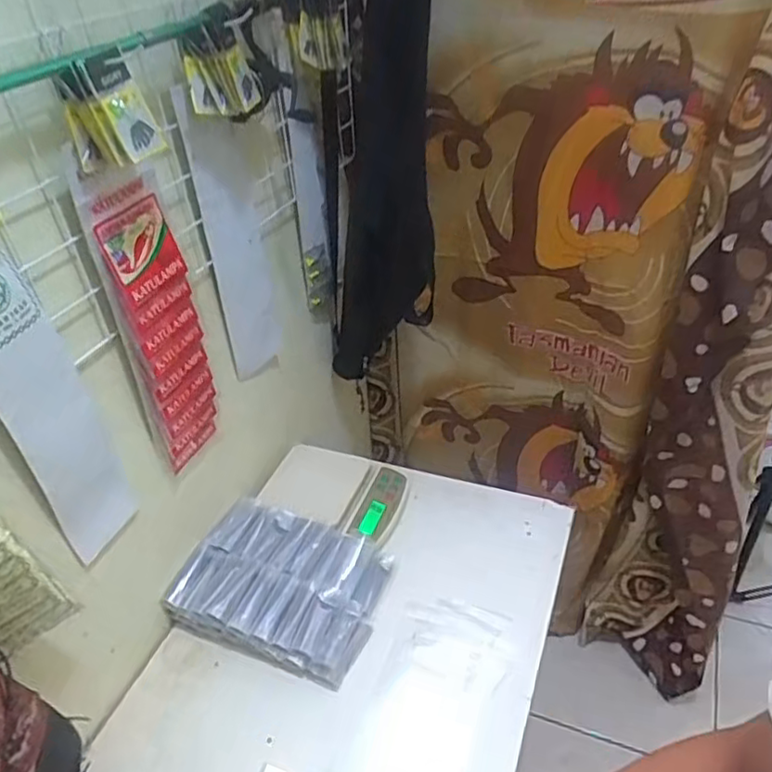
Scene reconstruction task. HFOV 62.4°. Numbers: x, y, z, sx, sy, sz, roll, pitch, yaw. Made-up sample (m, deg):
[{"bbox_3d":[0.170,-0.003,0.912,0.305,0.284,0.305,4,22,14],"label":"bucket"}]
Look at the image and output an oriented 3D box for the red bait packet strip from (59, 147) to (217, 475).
[{"bbox_3d":[-0.266,-0.072,0.755,0.021,0.397,0.121,15,39,24],"label":"red bait packet strip"}]

